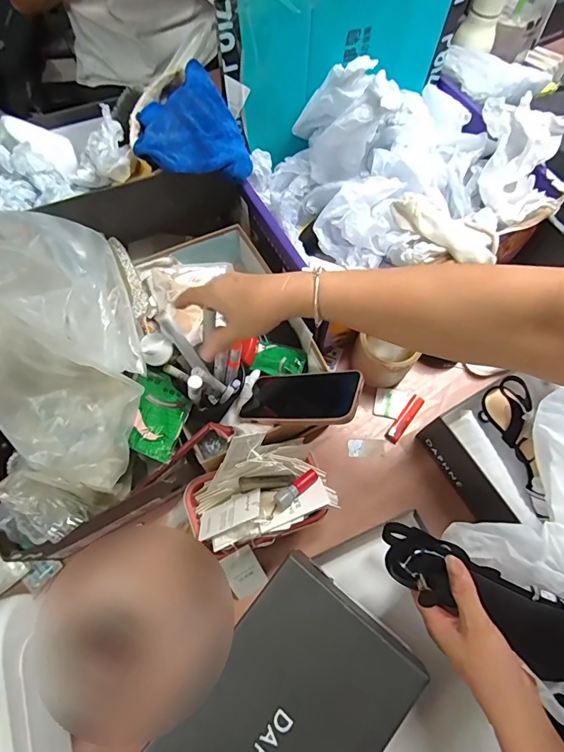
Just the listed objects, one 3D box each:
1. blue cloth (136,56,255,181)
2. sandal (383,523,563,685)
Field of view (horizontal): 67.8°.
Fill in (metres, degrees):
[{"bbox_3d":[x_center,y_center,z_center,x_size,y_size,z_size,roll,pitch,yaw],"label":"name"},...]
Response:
[{"bbox_3d":[-0.111,-0.307,0.521,0.134,0.076,0.125,-10,68,-6],"label":"blue cloth"},{"bbox_3d":[0.203,0.217,0.411,0.222,0.059,0.065,29,69,10],"label":"sandal"}]

